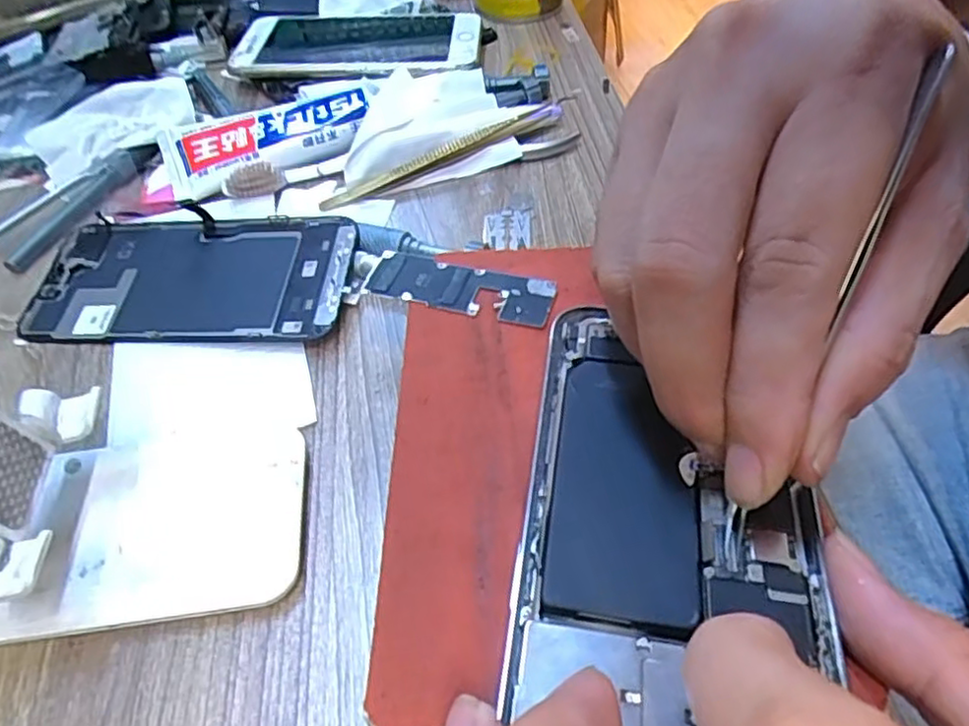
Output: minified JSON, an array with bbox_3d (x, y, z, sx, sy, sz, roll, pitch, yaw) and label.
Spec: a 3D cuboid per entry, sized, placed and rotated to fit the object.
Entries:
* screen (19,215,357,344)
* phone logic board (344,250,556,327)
[{"bbox_3d":[-0.129,-0.039,0.299,0.144,0.004,0.069,0,56,9],"label":"screen"},{"bbox_3d":[-0.012,-0.028,0.238,0.072,0.004,0.026,9,49,11],"label":"phone logic board"}]

